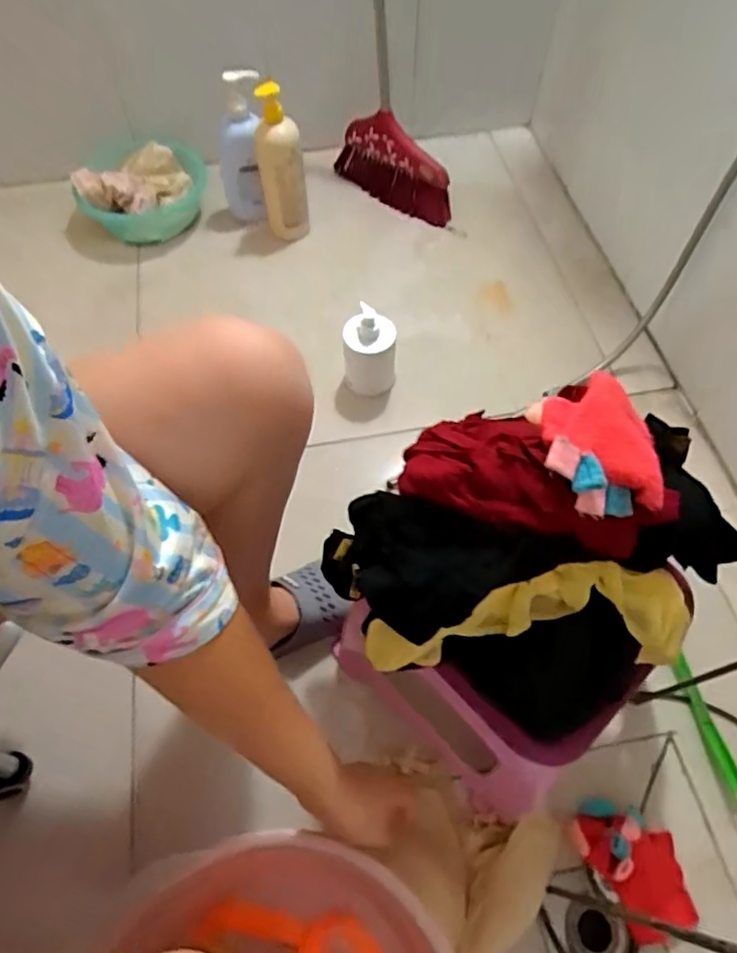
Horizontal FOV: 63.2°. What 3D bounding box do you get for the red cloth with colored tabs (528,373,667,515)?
[{"bbox_3d":[0.169,-0.028,0.439,0.095,0.042,0.109,-7,60,-4],"label":"red cloth with colored tabs"}]

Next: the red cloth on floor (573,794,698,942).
[{"bbox_3d":[0.303,0.431,0.669,0.100,0.051,0.143,-28,63,-15],"label":"red cloth on floor"}]

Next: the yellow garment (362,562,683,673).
[{"bbox_3d":[0.131,0.111,0.469,0.265,0.069,0.070,-3,59,-1],"label":"yellow garment"}]

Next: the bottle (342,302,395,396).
[{"bbox_3d":[0.000,-0.195,0.974,0.084,0.146,0.074,1,59,1],"label":"bottle"}]

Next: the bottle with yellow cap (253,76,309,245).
[{"bbox_3d":[-0.164,-0.573,1.122,0.083,0.281,0.064,-7,59,-3],"label":"bottle with yellow cap"}]

